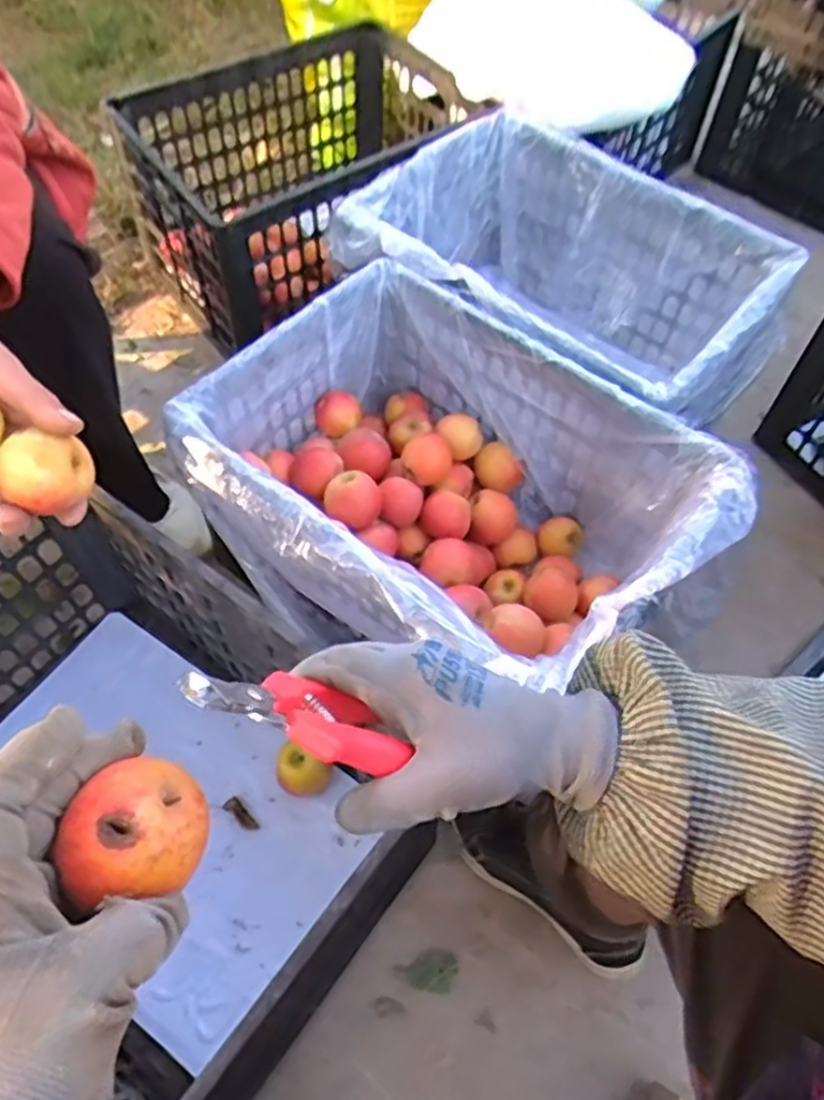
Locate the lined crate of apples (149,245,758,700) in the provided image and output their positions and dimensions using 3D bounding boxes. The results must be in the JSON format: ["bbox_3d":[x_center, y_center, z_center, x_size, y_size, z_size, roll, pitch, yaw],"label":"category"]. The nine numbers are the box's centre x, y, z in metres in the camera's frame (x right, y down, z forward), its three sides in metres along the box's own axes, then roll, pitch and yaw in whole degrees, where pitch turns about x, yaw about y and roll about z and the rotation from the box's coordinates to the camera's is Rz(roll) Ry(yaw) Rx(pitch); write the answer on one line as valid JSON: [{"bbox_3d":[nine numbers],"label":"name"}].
[{"bbox_3d":[0.036,-0.039,0.815,0.494,0.218,0.369,34,60,19],"label":"lined crate of apples"}]

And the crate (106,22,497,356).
[{"bbox_3d":[-0.159,-0.583,1.176,0.523,0.225,0.356,-38,65,-25],"label":"crate"}]

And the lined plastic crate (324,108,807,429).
[{"bbox_3d":[0.196,-0.325,1.018,0.510,0.254,0.374,33,60,19],"label":"lined plastic crate"}]

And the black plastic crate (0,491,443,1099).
[{"bbox_3d":[-0.264,0.217,0.670,0.480,0.271,0.345,32,59,18],"label":"black plastic crate"}]

